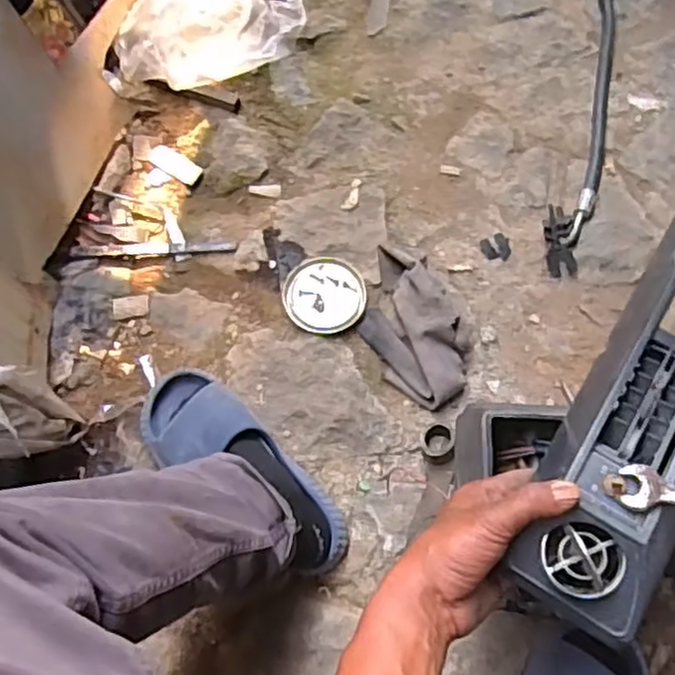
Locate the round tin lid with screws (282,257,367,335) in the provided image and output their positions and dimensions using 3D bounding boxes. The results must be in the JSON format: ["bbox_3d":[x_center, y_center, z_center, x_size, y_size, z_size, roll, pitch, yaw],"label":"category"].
[{"bbox_3d":[-0.017,-0.056,0.905,0.104,0.020,0.107,-1,70,1],"label":"round tin lid with screws"}]

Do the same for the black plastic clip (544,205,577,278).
[{"bbox_3d":[0.300,-0.129,0.934,0.035,0.023,0.095,-5,86,0],"label":"black plastic clip"}]

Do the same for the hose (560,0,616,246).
[{"bbox_3d":[0.374,-0.352,1.010,0.051,0.025,0.501,10,71,5],"label":"hose"}]

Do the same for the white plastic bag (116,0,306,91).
[{"bbox_3d":[-0.176,-0.471,1.015,0.224,0.098,0.244,14,72,6],"label":"white plastic bag"}]

